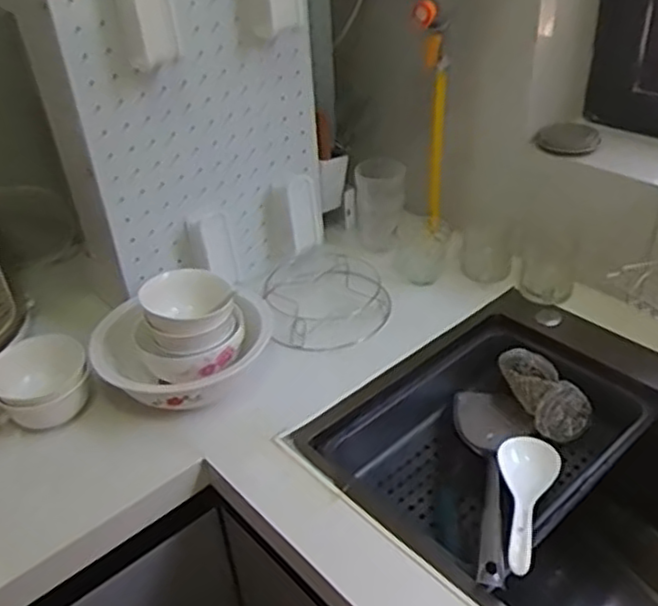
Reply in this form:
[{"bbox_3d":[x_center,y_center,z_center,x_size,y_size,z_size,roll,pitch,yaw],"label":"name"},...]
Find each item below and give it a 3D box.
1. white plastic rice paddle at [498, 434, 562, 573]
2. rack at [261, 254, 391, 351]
[{"bbox_3d":[0.216,0.214,0.769,0.068,0.027,0.237,8,17,18],"label":"white plastic rice paddle"},{"bbox_3d":[-0.003,-0.007,1.019,0.173,0.043,0.198,-10,35,-7],"label":"rack"}]

